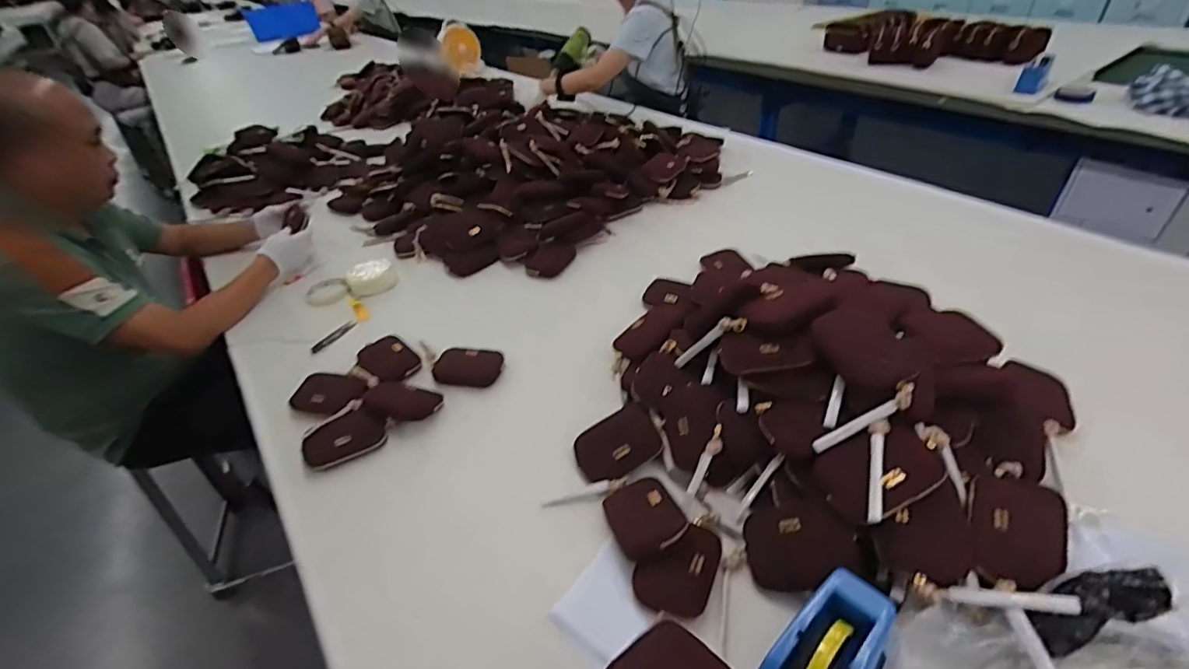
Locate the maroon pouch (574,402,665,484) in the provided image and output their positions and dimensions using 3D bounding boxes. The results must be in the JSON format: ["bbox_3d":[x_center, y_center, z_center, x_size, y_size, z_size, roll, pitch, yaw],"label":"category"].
[{"bbox_3d":[0.032,0.150,0.741,0.120,0.026,0.089,-26,42,-23],"label":"maroon pouch"}]

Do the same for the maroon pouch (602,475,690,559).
[{"bbox_3d":[0.060,0.219,0.642,0.083,0.018,0.094,-34,35,3],"label":"maroon pouch"}]

